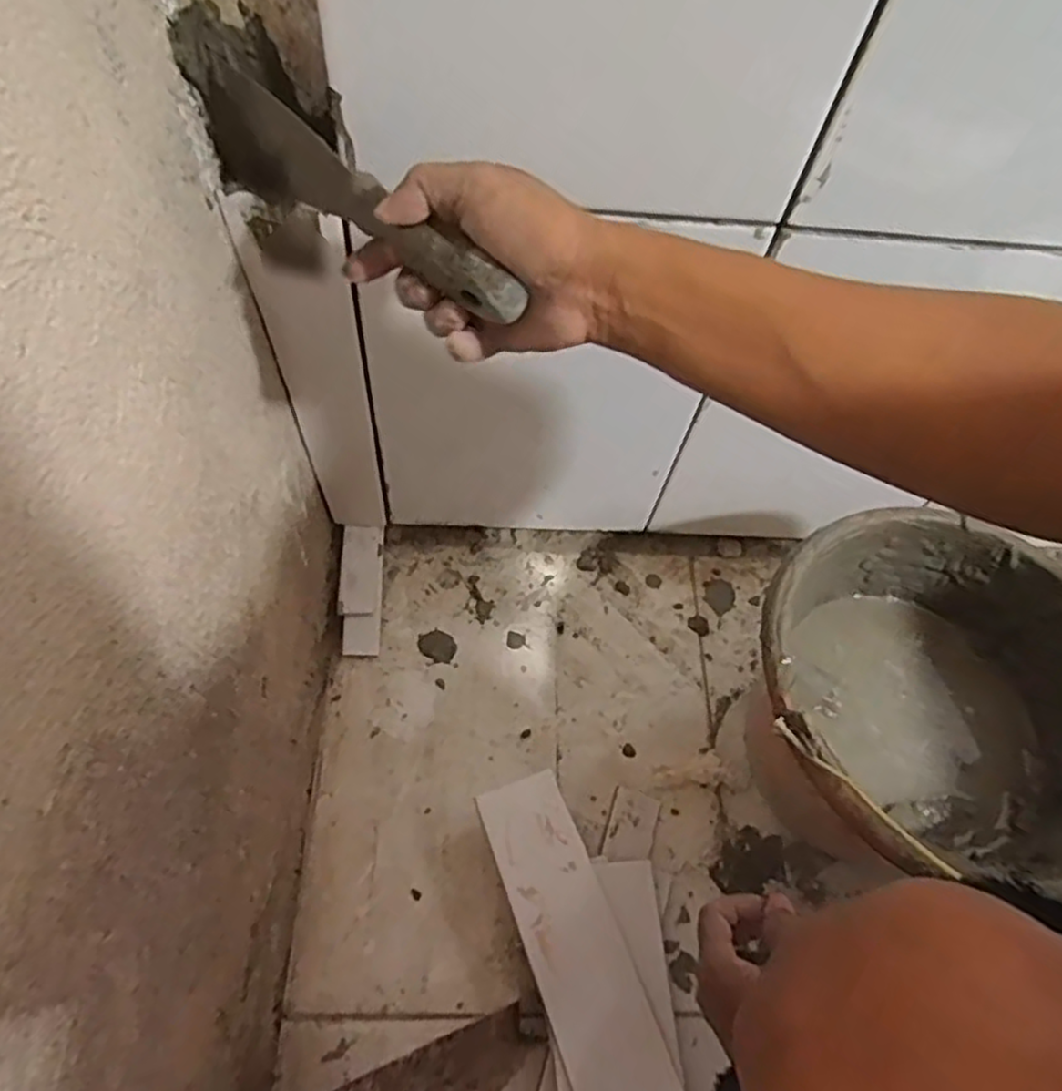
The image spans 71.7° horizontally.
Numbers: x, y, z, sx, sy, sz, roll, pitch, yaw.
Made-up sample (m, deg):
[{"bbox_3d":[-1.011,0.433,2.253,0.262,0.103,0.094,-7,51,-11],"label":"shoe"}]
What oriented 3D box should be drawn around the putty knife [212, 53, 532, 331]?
[{"bbox_3d":[-0.086,-0.167,0.358,0.211,0.058,0.014,40,67,19],"label":"putty knife"}]

